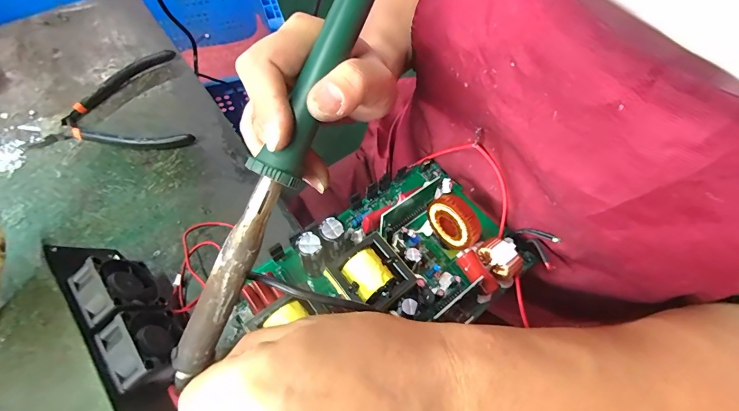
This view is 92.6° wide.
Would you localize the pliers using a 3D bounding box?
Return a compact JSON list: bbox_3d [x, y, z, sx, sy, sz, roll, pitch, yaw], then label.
[{"bbox_3d":[-0.247,-0.089,0.335,0.133,0.012,0.122,-19,64,-10],"label":"pliers"}]

